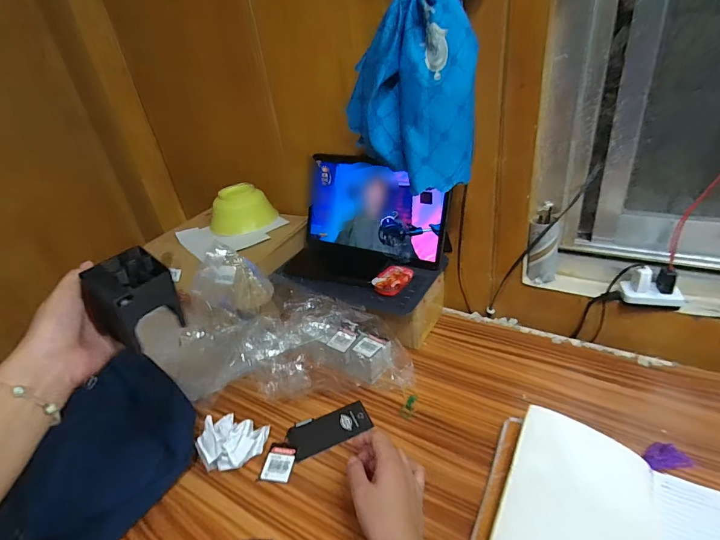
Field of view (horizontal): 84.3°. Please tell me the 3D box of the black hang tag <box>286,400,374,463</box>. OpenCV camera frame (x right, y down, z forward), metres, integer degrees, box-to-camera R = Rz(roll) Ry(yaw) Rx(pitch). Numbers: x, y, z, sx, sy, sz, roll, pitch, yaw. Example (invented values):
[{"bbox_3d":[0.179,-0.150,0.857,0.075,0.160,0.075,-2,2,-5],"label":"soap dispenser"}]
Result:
[{"bbox_3d":[-0.041,0.215,0.540,0.108,0.007,0.051,-19,39,-16],"label":"black hang tag"}]

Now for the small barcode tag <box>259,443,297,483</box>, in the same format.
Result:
[{"bbox_3d":[-0.102,0.241,0.499,0.037,0.004,0.048,-1,30,12],"label":"small barcode tag"}]

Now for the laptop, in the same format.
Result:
[{"bbox_3d":[-0.008,-0.065,0.653,0.266,0.164,0.170,13,36,32],"label":"laptop"}]

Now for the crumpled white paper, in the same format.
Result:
[{"bbox_3d":[-0.162,0.217,0.509,0.066,0.052,0.076,1,31,15],"label":"crumpled white paper"}]

